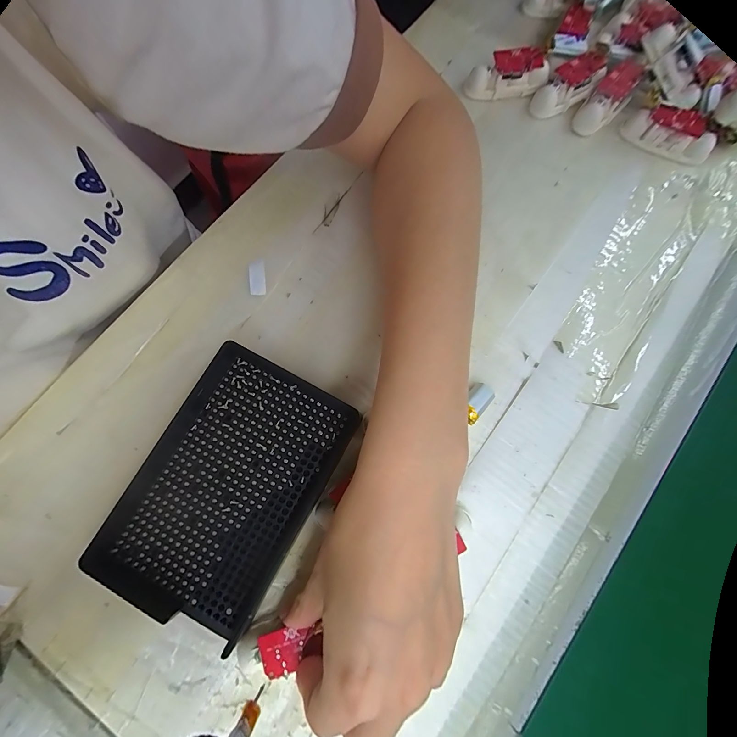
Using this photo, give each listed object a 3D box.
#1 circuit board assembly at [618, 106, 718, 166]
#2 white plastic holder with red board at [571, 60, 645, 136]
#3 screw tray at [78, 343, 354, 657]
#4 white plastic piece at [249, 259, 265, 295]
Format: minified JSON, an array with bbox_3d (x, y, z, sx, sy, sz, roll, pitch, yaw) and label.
[{"bbox_3d":[0.213,-0.165,0.230,0.062,0.024,0.015,28,80,5],"label":"circuit board assembly"},{"bbox_3d":[0.170,-0.192,0.228,0.023,0.022,0.046,41,108,7],"label":"white plastic holder with red board"},{"bbox_3d":[-0.078,0.064,0.187,0.093,0.026,0.135,29,80,5],"label":"screw tray"},{"bbox_3d":[-0.076,-0.063,0.222,0.009,0.004,0.025,-5,79,-1],"label":"white plastic piece"}]

